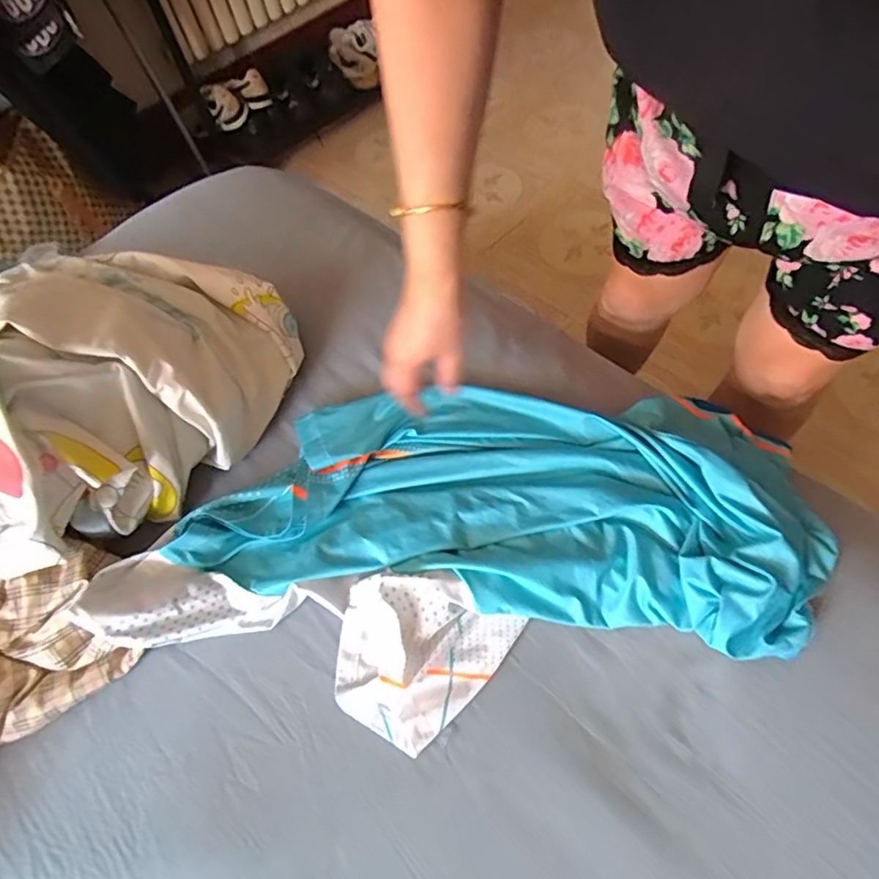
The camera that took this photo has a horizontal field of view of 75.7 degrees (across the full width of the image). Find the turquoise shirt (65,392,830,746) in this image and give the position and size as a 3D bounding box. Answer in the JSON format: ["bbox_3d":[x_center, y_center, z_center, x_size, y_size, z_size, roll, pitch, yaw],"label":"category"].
[{"bbox_3d":[0.017,0.090,0.575,0.687,0.064,0.339,-7,57,3],"label":"turquoise shirt"}]

